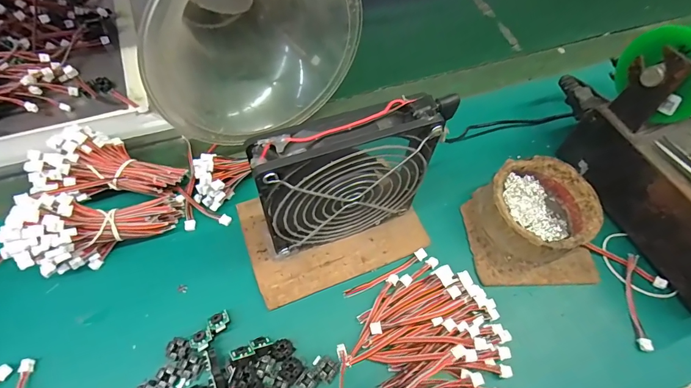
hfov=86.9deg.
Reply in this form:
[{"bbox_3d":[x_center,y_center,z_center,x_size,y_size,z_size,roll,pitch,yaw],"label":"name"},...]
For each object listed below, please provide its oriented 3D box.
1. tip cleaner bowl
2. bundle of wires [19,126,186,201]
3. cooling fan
[{"bbox_3d":[0.162,0.013,0.309,0.080,0.043,0.081,2,61,-3],"label":"tip cleaner bowl"},{"bbox_3d":[-0.194,-0.025,0.303,0.111,0.032,0.055,9,57,-14],"label":"bundle of wires"},{"bbox_3d":[0.003,-0.006,0.259,0.123,0.132,0.027,-18,63,-13],"label":"cooling fan"}]

